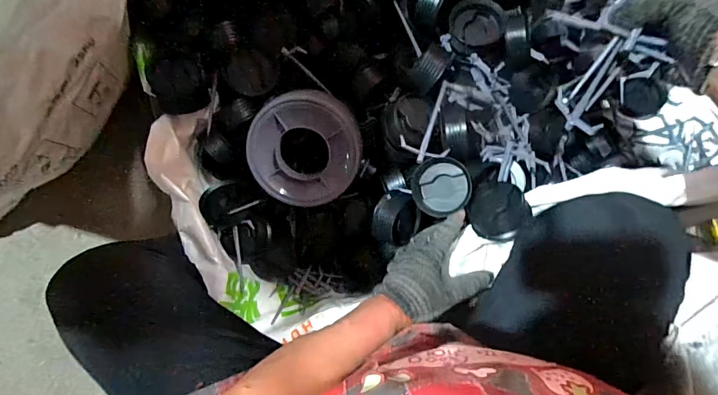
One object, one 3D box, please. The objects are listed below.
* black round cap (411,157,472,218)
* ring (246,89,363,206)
[{"bbox_3d":[0.106,-0.014,0.516,0.069,0.034,0.073,0,82,3],"label":"black round cap"},{"bbox_3d":[-0.072,-0.068,0.548,0.152,0.044,0.152,-1,103,-7],"label":"ring"}]

